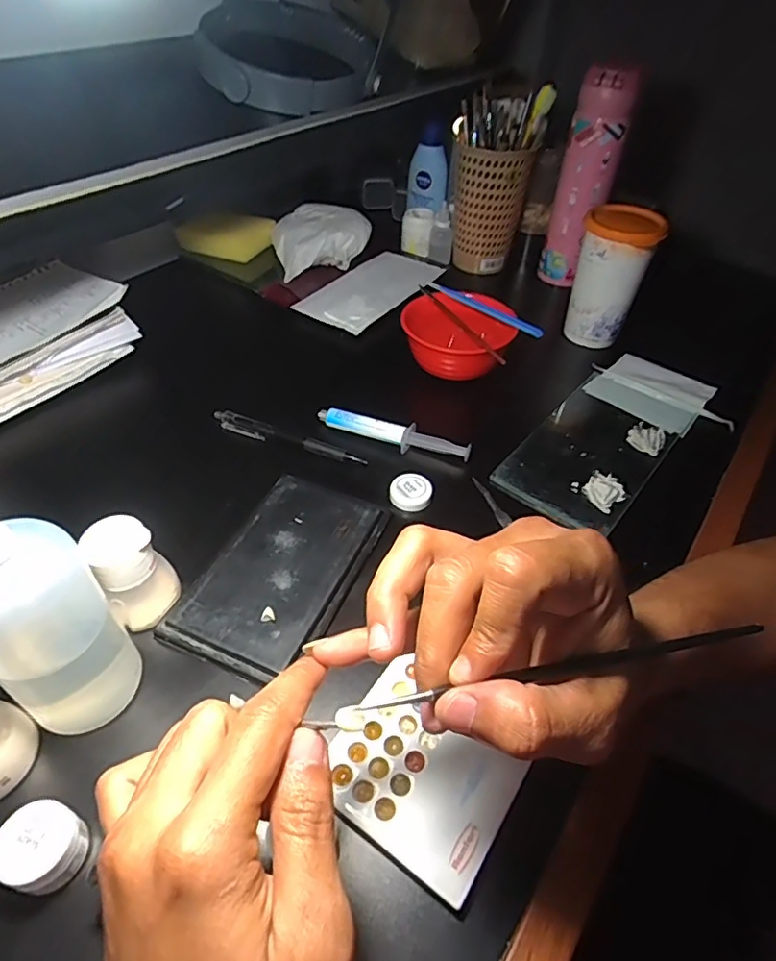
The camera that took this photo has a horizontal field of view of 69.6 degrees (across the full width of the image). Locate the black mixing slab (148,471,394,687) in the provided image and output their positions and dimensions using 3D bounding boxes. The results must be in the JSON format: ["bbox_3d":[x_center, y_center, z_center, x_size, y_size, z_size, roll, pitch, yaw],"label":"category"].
[{"bbox_3d":[-0.070,0.057,0.380,0.090,0.008,0.151,21,48,16],"label":"black mixing slab"}]

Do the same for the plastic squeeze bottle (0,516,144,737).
[{"bbox_3d":[-0.169,0.065,0.271,0.059,0.145,0.053,-31,55,-29],"label":"plastic squeeze bottle"}]

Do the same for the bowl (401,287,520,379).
[{"bbox_3d":[0.067,-0.140,0.551,0.104,0.053,0.095,2,46,-2],"label":"bowl"}]

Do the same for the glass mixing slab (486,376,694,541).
[{"bbox_3d":[0.186,-0.032,0.490,0.101,0.012,0.198,33,52,25],"label":"glass mixing slab"}]

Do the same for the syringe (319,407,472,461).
[{"bbox_3d":[0.004,-0.042,0.480,0.136,0.016,0.021,14,46,10],"label":"syringe"}]

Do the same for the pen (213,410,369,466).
[{"bbox_3d":[-0.087,-0.034,0.480,0.144,0.013,0.016,19,48,14],"label":"pen"}]

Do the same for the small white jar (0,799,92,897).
[{"bbox_3d":[-0.158,0.172,0.260,0.035,0.032,0.032,2,46,-2],"label":"small white jar"}]

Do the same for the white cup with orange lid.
[{"bbox_3d":[0.225,-0.210,0.579,0.068,0.125,0.066,15,47,11],"label":"white cup with orange lid"}]

